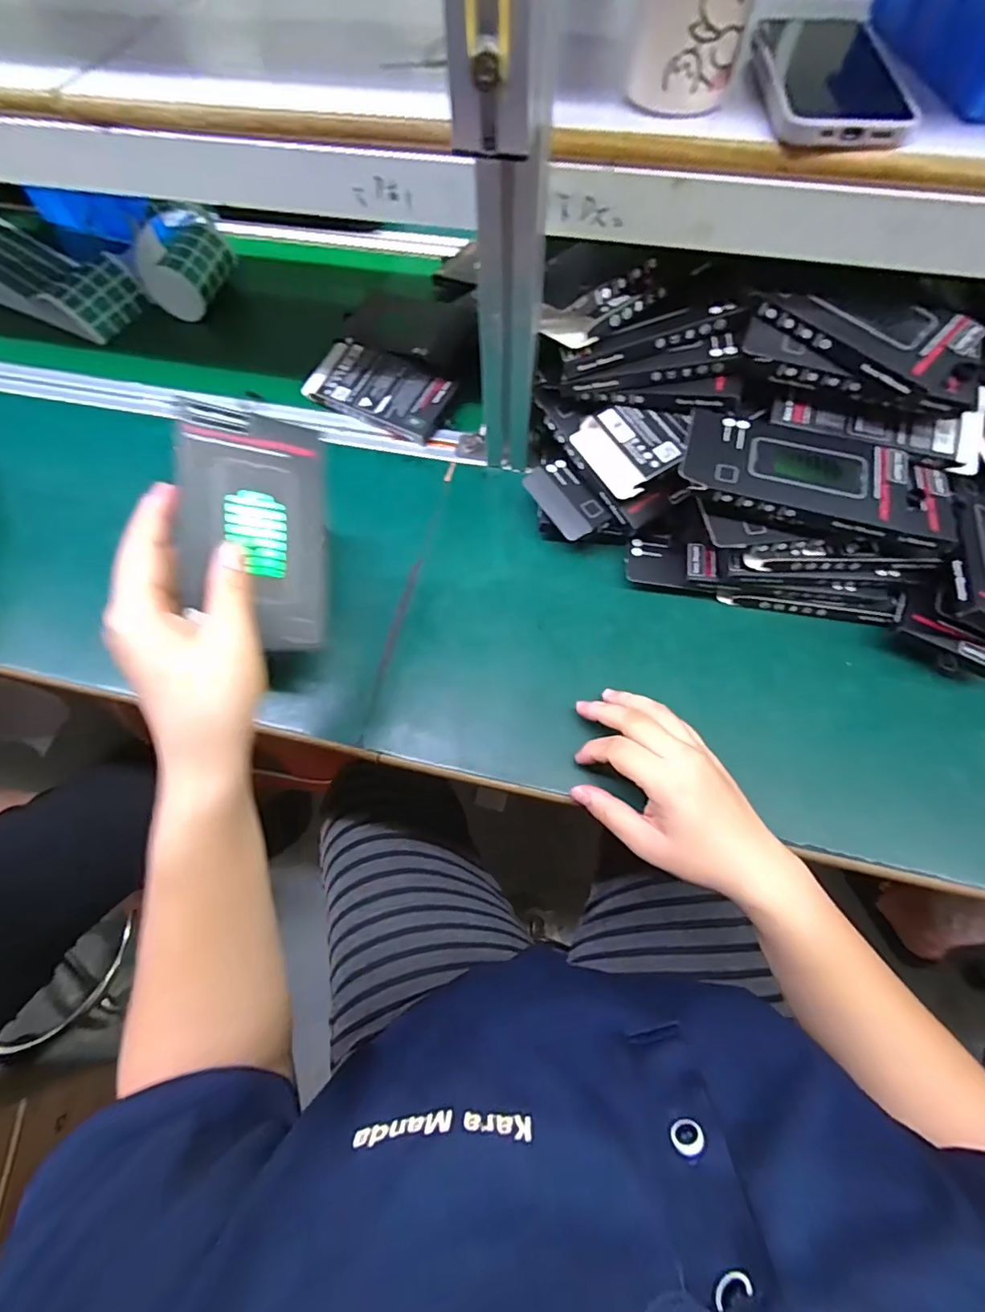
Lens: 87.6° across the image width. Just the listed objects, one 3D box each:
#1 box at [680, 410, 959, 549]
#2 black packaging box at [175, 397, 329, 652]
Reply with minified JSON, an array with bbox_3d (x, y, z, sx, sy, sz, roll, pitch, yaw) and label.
[{"bbox_3d":[0.241,-0.132,0.381,0.194,0.024,0.095,18,65,9],"label":"box"},{"bbox_3d":[-0.132,-0.071,0.292,0.077,0.012,0.132,-3,91,-34],"label":"black packaging box"}]

